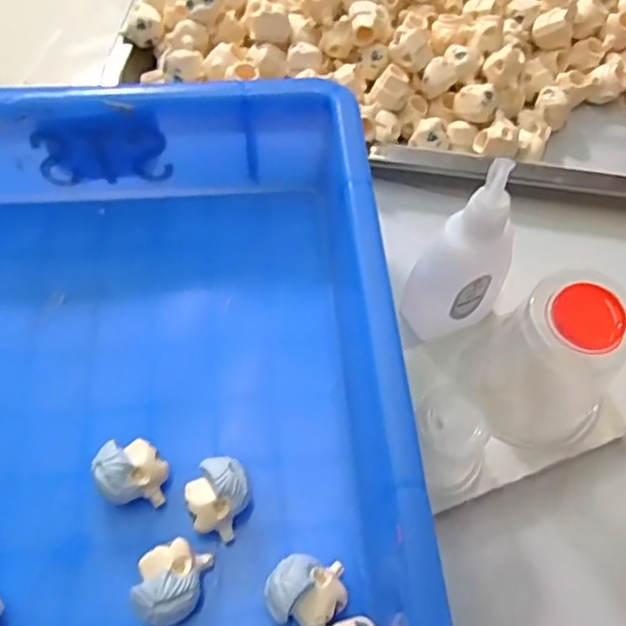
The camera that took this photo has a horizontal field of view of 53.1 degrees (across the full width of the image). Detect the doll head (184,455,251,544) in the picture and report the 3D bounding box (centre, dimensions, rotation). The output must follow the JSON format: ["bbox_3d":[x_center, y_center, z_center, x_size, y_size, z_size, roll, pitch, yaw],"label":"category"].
[{"bbox_3d":[-0.035,0.070,0.236,0.023,0.021,0.027,-20,64,-14],"label":"doll head"}]

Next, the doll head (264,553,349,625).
[{"bbox_3d":[-0.002,0.098,0.221,0.027,0.023,0.023,11,61,2],"label":"doll head"}]

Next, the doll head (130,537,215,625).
[{"bbox_3d":[-0.050,0.095,0.220,0.023,0.024,0.027,12,61,3],"label":"doll head"}]

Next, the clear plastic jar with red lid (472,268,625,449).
[{"bbox_3d":[0.094,0.020,0.246,0.052,0.073,0.056,2,61,-3],"label":"clear plastic jar with red lid"}]

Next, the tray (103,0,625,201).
[{"bbox_3d":[0.072,-0.187,0.372,0.350,0.049,0.248,9,61,1],"label":"tray"}]

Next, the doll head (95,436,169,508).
[{"bbox_3d":[-0.068,0.061,0.238,0.024,0.023,0.023,2,61,-3],"label":"doll head"}]

